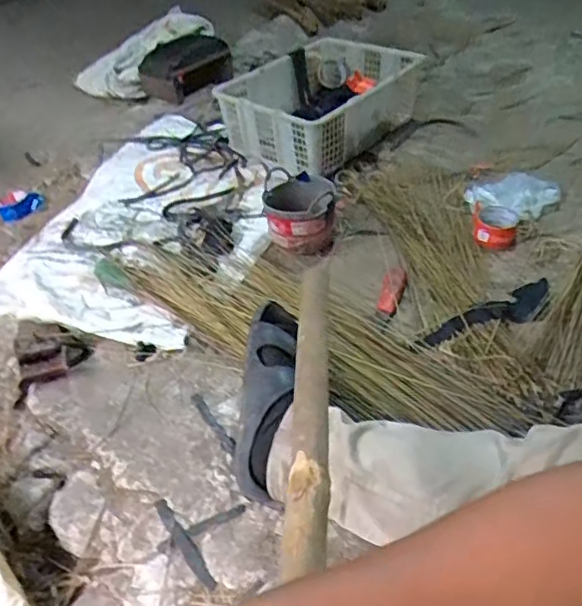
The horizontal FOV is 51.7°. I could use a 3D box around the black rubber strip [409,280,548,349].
[{"bbox_3d":[0.336,0.028,1.028,0.292,0.020,0.077,-21,47,-18],"label":"black rubber strip"}]

